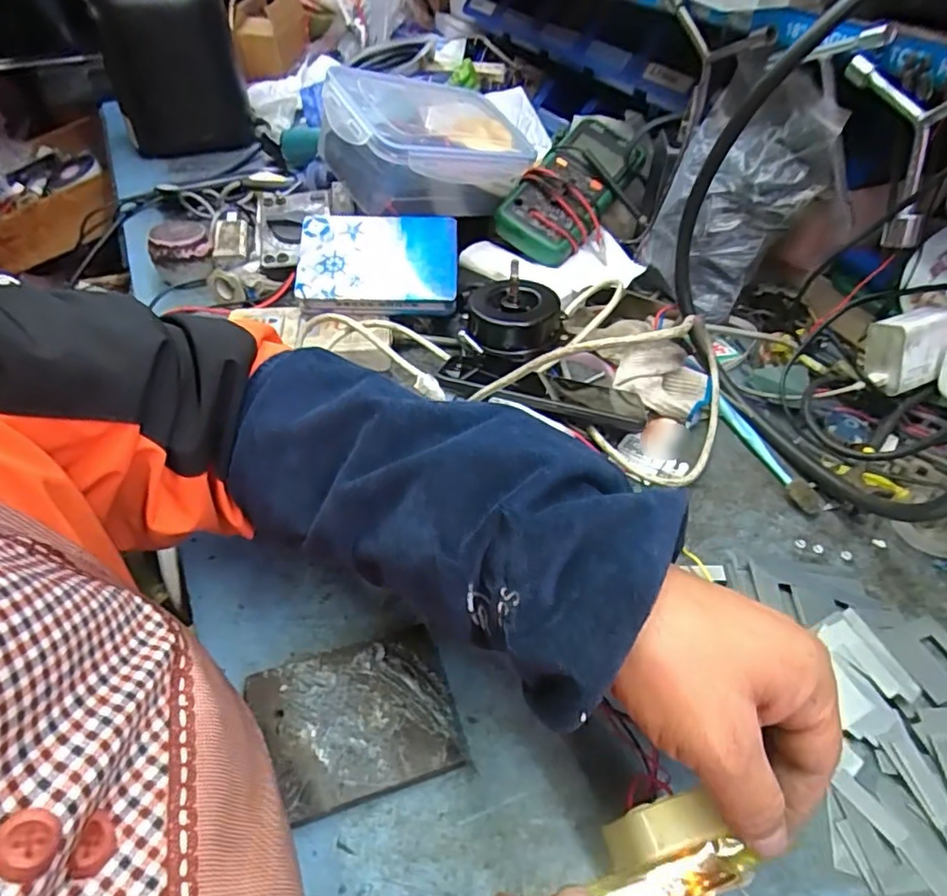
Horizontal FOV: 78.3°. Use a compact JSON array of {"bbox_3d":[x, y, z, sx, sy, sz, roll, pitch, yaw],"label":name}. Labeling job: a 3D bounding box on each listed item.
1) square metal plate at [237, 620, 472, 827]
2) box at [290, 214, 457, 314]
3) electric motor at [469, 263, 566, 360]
[{"bbox_3d":[-0.064,0.150,0.320,0.100,0.015,0.079,-14,48,-14],"label":"square metal plate"},{"bbox_3d":[-0.090,-0.174,0.549,0.145,0.021,0.099,2,69,-3],"label":"box"},{"bbox_3d":[0.038,-0.112,0.508,0.082,0.061,0.080,6,47,3],"label":"electric motor"}]

